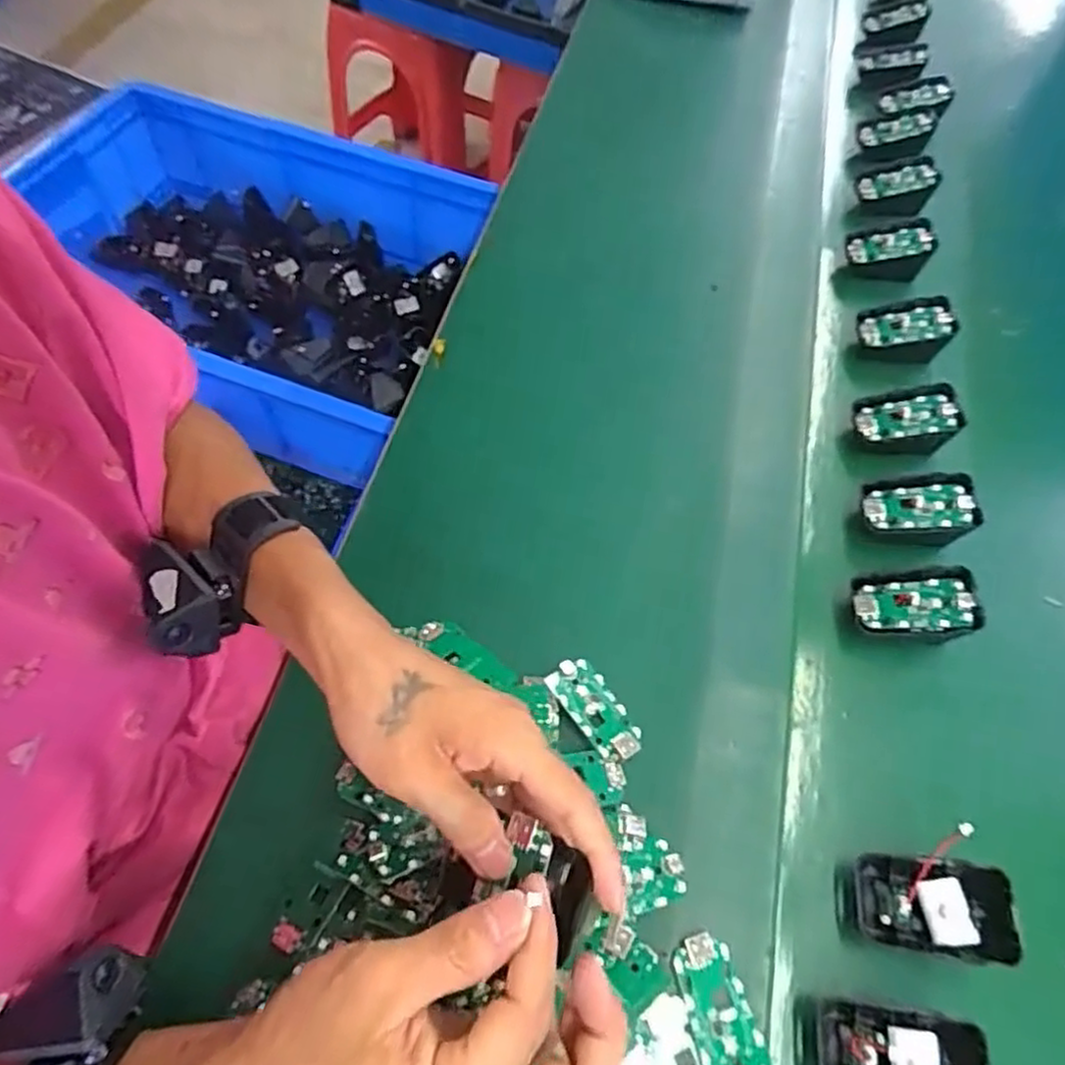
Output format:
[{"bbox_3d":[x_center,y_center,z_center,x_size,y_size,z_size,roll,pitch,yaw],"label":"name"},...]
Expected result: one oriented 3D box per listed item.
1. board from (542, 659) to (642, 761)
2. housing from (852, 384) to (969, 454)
[{"bbox_3d":[0.036,0.102,0.402,0.031,0.004,0.062,-26,64,-34],"label":"board"},{"bbox_3d":[0.270,-0.080,0.509,0.067,0.040,0.041,5,59,-2],"label":"housing"}]

